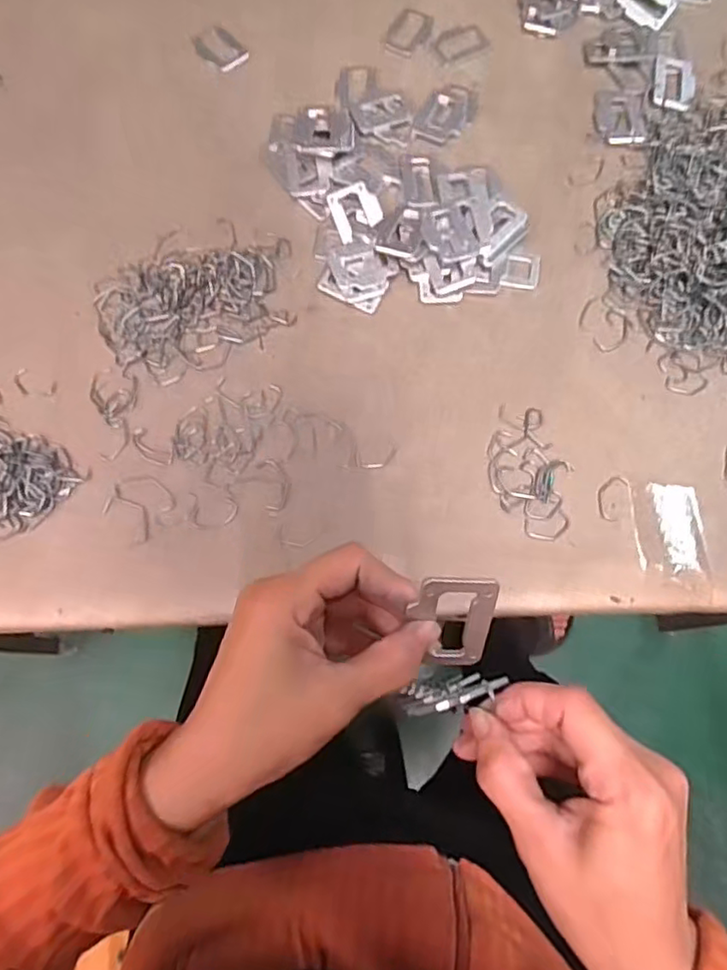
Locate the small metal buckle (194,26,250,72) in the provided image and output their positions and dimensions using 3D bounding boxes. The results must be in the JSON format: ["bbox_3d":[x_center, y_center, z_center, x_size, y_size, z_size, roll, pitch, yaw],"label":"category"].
[{"bbox_3d":[-0.129,-0.396,0.554,0.037,0.012,0.046,-37,76,-12],"label":"small metal buckle"}]

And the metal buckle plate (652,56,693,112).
[{"bbox_3d":[0.275,-0.357,0.540,0.034,0.004,0.059,12,72,3],"label":"metal buckle plate"}]

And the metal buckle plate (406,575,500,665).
[{"bbox_3d":[0.039,0.060,0.264,0.033,0.048,0.004,4,30,-4],"label":"metal buckle plate"}]

